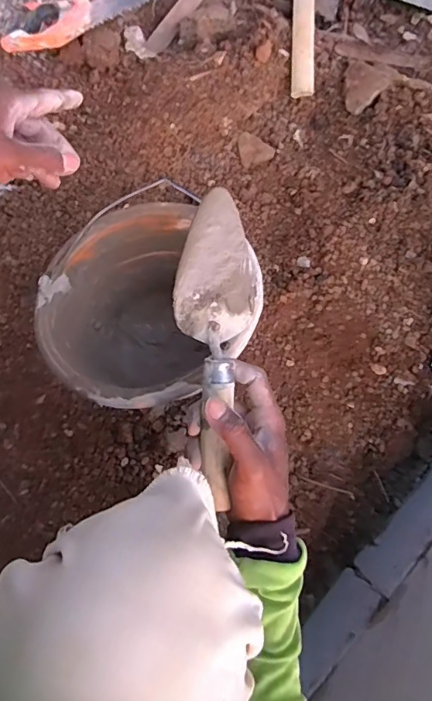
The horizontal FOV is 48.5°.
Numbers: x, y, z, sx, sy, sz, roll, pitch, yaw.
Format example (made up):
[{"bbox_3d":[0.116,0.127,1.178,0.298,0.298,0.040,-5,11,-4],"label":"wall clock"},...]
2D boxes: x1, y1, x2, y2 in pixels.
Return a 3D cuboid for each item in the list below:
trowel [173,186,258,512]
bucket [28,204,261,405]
[{"bbox_3d":[-0.001,-0.003,0.436,0.072,0.048,0.271,1,82,1],"label":"trowel"},{"bbox_3d":[-0.083,-0.040,0.612,0.239,0.196,0.229,0,79,1],"label":"bucket"}]

